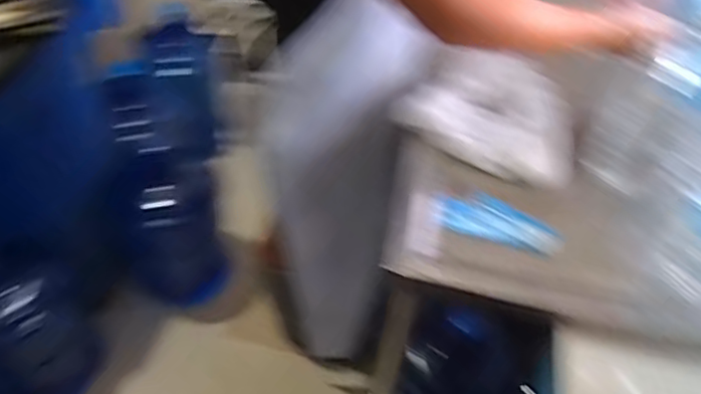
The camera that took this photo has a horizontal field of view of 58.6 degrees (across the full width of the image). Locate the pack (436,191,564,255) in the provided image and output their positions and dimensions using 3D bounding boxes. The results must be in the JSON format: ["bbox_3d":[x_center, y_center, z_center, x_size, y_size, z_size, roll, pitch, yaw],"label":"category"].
[{"bbox_3d":[0.184,0.028,0.776,0.151,0.012,0.075,17,52,9],"label":"pack"}]

